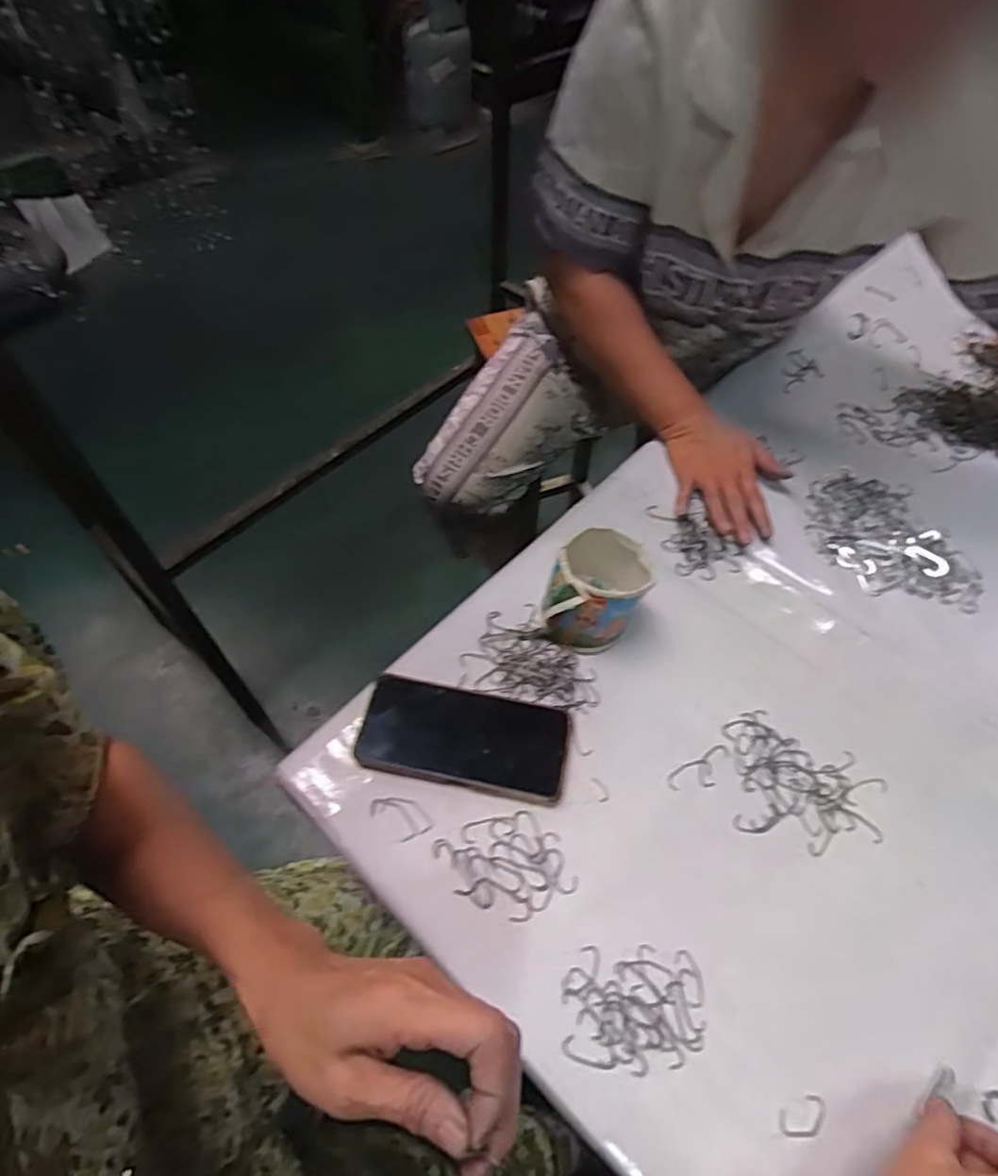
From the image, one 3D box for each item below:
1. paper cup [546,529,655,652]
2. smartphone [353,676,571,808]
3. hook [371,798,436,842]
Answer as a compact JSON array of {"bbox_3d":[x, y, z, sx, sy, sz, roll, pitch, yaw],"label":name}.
[{"bbox_3d":[0.086,0.004,0.562,0.084,0.074,0.088,18,56,11],"label":"paper cup"},{"bbox_3d":[-0.028,0.121,0.513,0.165,0.014,0.076,9,55,6],"label":"smartphone"},{"bbox_3d":[-0.075,0.174,0.488,0.047,0.004,0.028,34,61,21],"label":"hook"}]

